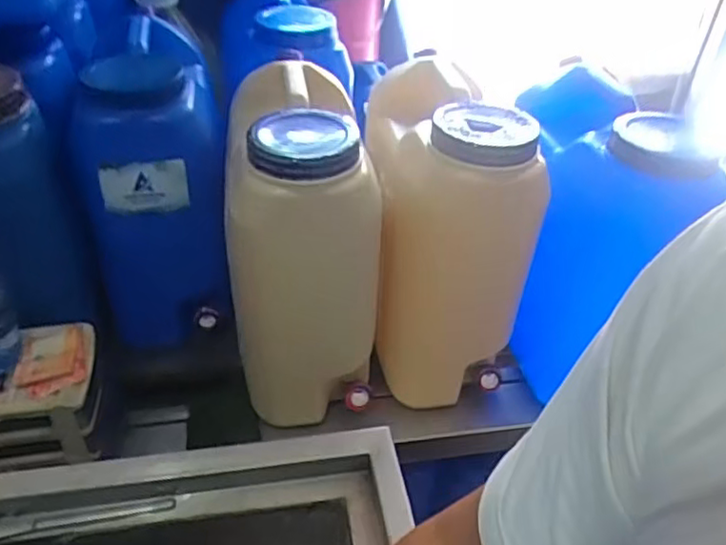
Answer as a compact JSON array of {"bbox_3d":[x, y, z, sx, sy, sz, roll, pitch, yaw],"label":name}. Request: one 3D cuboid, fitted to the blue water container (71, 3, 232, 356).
[{"bbox_3d":[-0.289,-0.134,0.942,0.173,0.370,0.283,-6,41,-12],"label":"blue water container"}]

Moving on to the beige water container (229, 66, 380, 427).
[{"bbox_3d":[-0.083,-0.033,0.853,0.172,0.396,0.240,-7,41,-13],"label":"beige water container"}]

